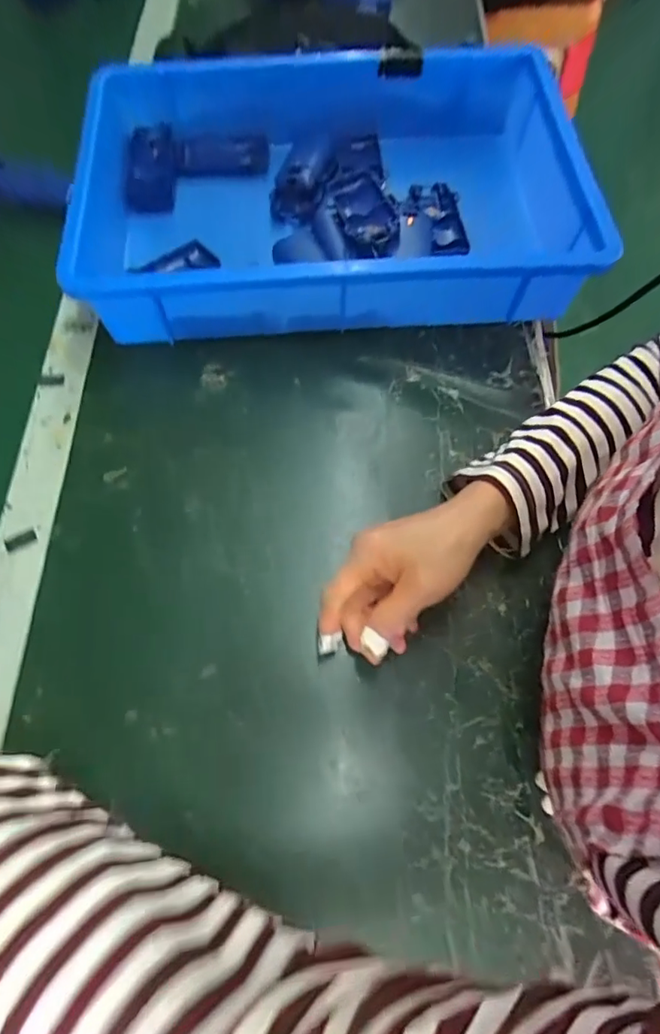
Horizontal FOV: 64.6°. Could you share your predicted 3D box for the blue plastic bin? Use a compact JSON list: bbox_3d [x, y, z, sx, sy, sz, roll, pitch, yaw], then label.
[{"bbox_3d":[0.009,-0.334,0.516,0.475,0.084,0.354,-3,66,-2],"label":"blue plastic bin"}]

